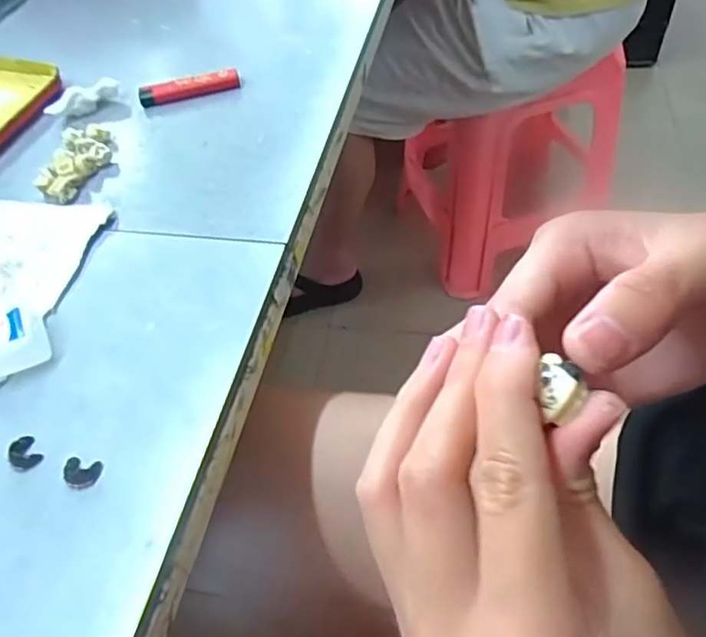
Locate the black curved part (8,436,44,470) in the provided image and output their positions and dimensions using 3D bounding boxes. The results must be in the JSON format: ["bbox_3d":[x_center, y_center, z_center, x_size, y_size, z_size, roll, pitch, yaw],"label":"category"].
[{"bbox_3d":[-0.156,0.064,0.282,0.013,0.005,0.017,-35,55,-20],"label":"black curved part"}]

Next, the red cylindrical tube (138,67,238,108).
[{"bbox_3d":[-0.130,-0.185,0.474,0.079,0.014,0.016,-15,51,-5],"label":"red cylindrical tube"}]

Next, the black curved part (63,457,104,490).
[{"bbox_3d":[-0.125,0.071,0.274,0.018,0.004,0.014,3,51,10],"label":"black curved part"}]

